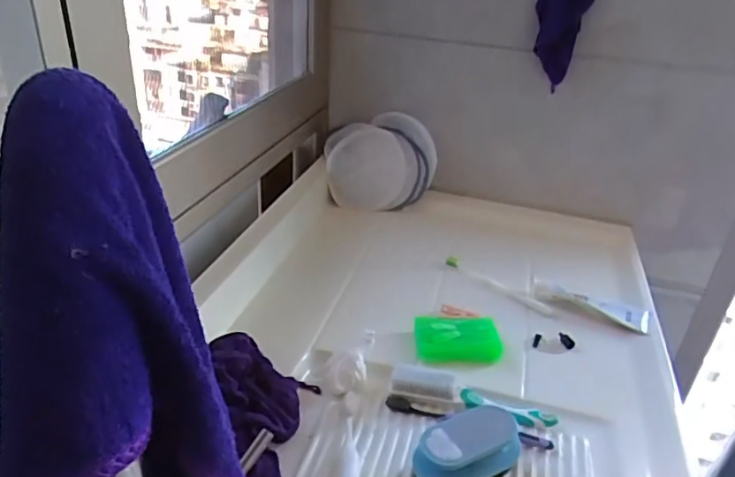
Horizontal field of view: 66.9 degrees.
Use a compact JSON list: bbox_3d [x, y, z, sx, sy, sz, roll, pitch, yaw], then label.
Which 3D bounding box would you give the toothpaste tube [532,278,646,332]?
[{"bbox_3d":[0.324,0.095,0.810,0.157,0.019,0.041,17,32,21],"label":"toothpaste tube"}]

